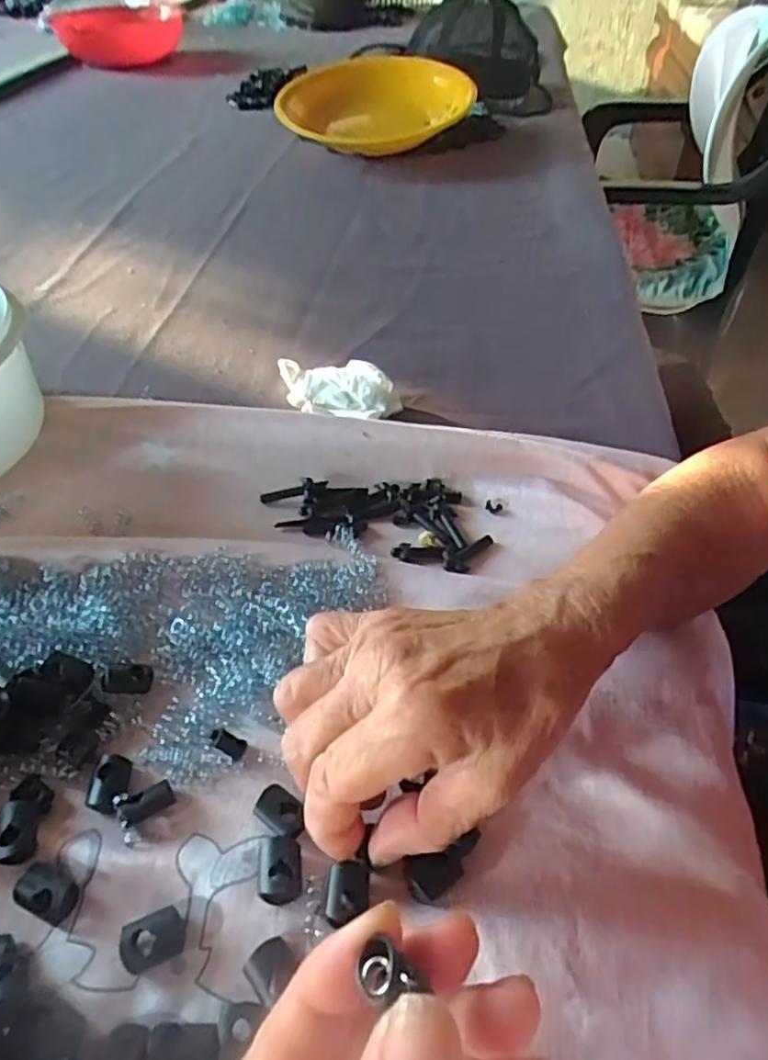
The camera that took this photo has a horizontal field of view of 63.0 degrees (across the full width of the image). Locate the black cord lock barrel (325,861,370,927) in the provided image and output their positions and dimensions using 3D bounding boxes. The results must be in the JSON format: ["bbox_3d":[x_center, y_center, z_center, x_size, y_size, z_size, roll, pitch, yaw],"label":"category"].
[{"bbox_3d":[-0.012,0.129,0.222,0.014,0.013,0.020,5,47,3],"label":"black cord lock barrel"}]

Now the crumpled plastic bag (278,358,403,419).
[{"bbox_3d":[-0.032,-0.093,0.424,0.082,0.029,0.037,7,47,5],"label":"crumpled plastic bag"}]

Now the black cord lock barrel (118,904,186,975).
[{"bbox_3d":[-0.079,0.140,0.215,0.020,0.007,0.015,-20,50,-19],"label":"black cord lock barrel"}]

